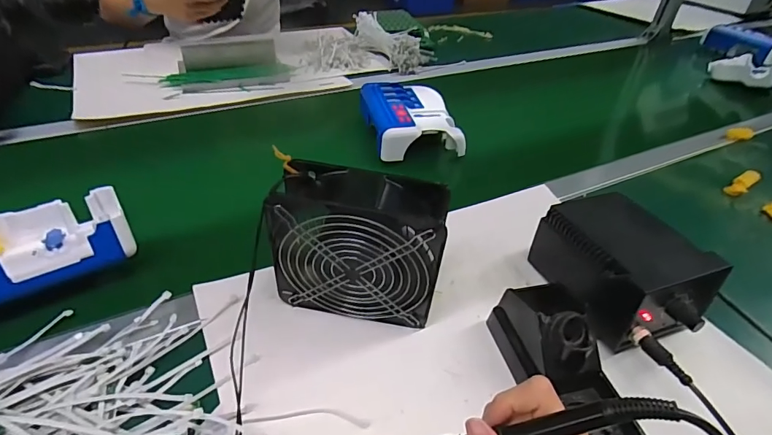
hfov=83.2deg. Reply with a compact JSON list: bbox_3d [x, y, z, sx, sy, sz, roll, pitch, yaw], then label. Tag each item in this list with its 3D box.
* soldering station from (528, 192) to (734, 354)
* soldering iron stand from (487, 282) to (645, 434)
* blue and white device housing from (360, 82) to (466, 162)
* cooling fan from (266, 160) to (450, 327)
[{"bbox_3d":[0.247,0.054,0.461,0.126,0.097,0.157,-12,43,-20],"label":"soldering station"},{"bbox_3d":[0.155,0.120,0.378,0.071,0.094,0.164,-12,43,-20],"label":"soldering iron stand"},{"bbox_3d":[0.035,-0.164,0.711,0.143,0.055,0.170,-5,41,-13],"label":"blue and white device housing"},{"bbox_3d":[-0.027,0.032,0.413,0.154,0.148,0.064,10,40,5],"label":"cooling fan"}]

